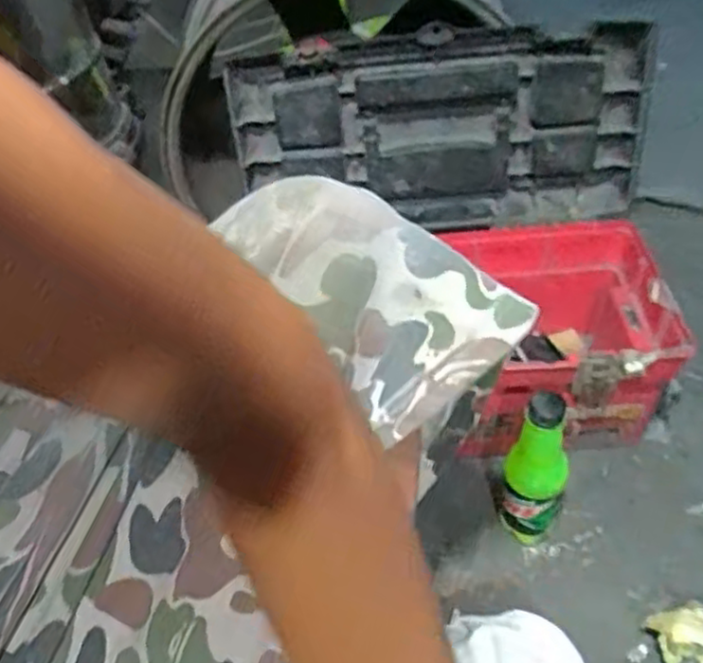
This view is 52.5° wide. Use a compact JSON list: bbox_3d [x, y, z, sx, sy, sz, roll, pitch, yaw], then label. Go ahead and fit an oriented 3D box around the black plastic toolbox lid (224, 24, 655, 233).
[{"bbox_3d":[0.091,-0.212,0.779,0.420,0.211,0.058,0,47,8],"label":"black plastic toolbox lid"}]

